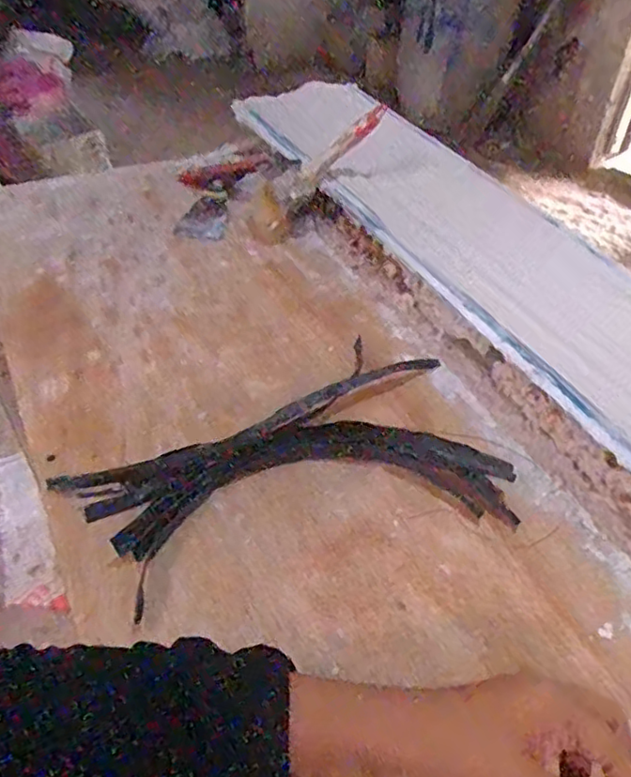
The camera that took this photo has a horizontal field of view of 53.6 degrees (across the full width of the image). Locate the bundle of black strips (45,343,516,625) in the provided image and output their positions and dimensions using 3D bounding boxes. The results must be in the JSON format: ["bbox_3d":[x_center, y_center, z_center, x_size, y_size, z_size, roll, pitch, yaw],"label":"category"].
[{"bbox_3d":[-0.023,0.063,0.503,0.327,0.022,0.174,-12,46,-13],"label":"bundle of black strips"}]

